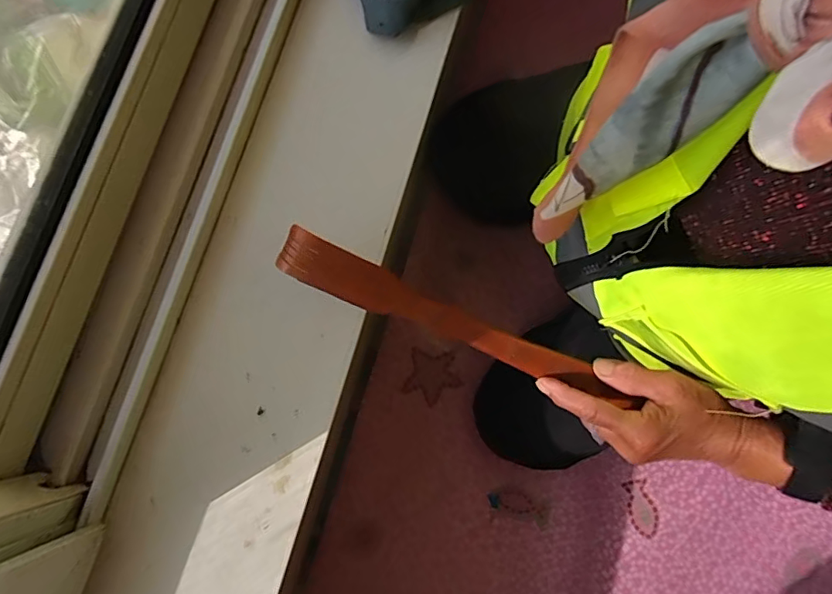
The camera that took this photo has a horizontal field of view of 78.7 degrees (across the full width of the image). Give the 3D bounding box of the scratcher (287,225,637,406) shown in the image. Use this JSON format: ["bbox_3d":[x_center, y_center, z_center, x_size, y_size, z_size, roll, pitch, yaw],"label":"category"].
[{"bbox_3d":[0.033,0.022,0.396,0.290,0.016,0.034,24,81,-8],"label":"scratcher"}]

